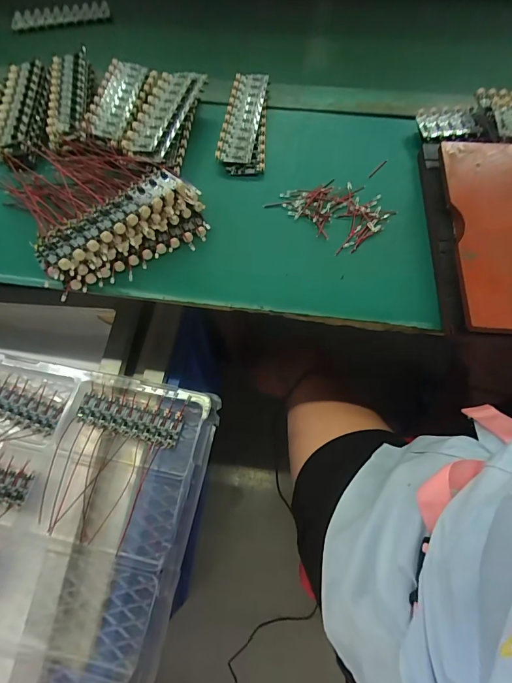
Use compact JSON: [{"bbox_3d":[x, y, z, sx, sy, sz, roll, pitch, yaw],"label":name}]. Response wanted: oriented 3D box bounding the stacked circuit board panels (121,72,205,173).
[{"bbox_3d":[-0.114,-0.276,0.455,0.069,0.029,0.144,13,72,4],"label":"stacked circuit board panels"}]

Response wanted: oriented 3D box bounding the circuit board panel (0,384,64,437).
[{"bbox_3d":[-0.330,0.083,0.488,0.150,0.004,0.037,17,65,10],"label":"circuit board panel"}]

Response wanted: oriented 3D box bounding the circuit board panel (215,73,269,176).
[{"bbox_3d":[-0.015,-0.281,0.471,0.058,0.014,0.156,5,73,3],"label":"circuit board panel"}]

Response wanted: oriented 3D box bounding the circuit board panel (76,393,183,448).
[{"bbox_3d":[-0.165,0.101,0.474,0.139,0.009,0.044,10,64,6],"label":"circuit board panel"}]

